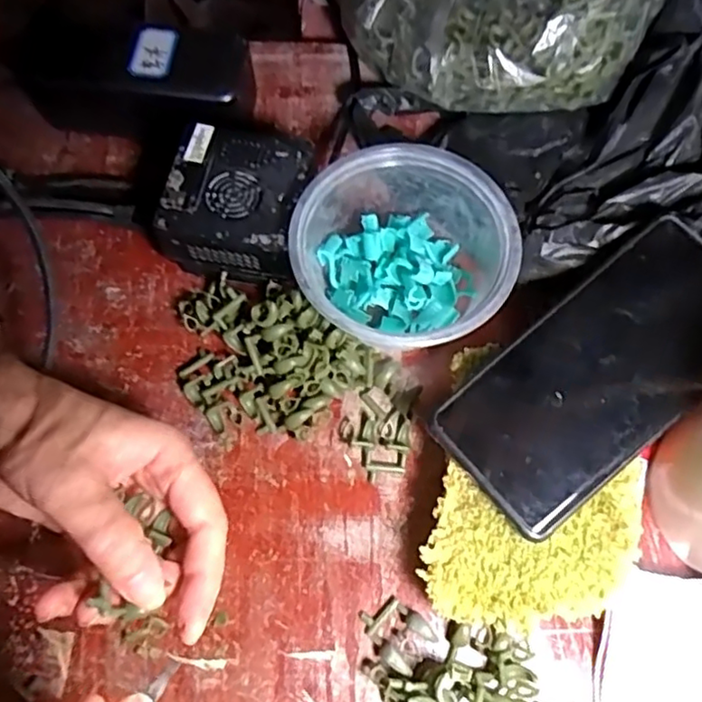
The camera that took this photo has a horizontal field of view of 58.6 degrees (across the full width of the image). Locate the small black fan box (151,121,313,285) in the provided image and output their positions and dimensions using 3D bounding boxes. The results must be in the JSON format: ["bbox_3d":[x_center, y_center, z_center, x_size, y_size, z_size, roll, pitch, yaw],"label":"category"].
[{"bbox_3d":[-0.064,-0.084,0.367,0.075,0.050,0.076,12,68,5],"label":"small black fan box"}]

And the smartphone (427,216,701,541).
[{"bbox_3d":[0.119,0.009,0.295,0.160,0.004,0.075,-40,74,-5],"label":"smartphone"}]

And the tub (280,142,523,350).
[{"bbox_3d":[0.027,-0.048,0.348,0.115,0.063,0.113,0,68,0],"label":"tub"}]

